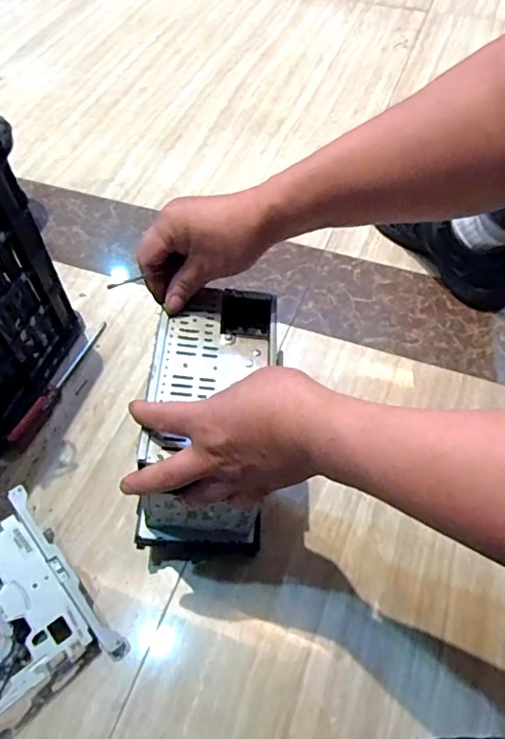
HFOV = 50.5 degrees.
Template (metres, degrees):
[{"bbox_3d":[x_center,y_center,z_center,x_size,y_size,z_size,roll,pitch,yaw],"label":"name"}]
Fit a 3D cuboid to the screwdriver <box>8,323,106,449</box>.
[{"bbox_3d":[-0.244,0.014,0.676,0.026,0.018,0.194,15,58,13],"label":"screwdriver"}]

